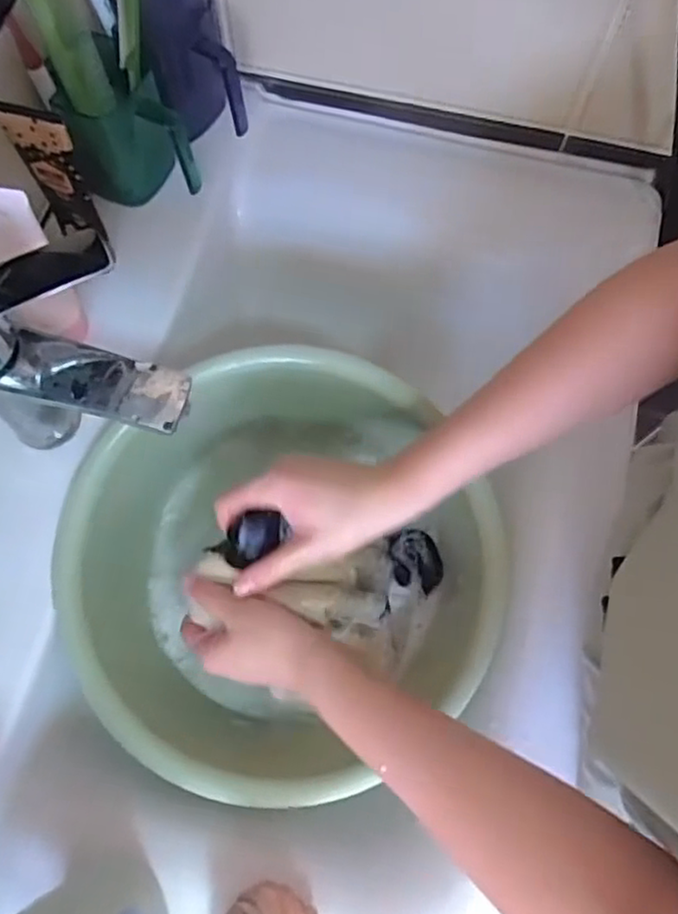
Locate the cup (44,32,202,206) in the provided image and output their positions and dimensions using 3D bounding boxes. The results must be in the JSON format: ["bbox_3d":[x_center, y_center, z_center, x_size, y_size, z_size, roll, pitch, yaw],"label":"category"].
[{"bbox_3d":[-0.168,-0.253,0.513,0.082,0.101,0.084,0,70,0],"label":"cup"}]

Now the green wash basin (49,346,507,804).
[{"bbox_3d":[-0.037,0.089,0.504,0.306,0.151,0.296,0,70,0],"label":"green wash basin"}]

